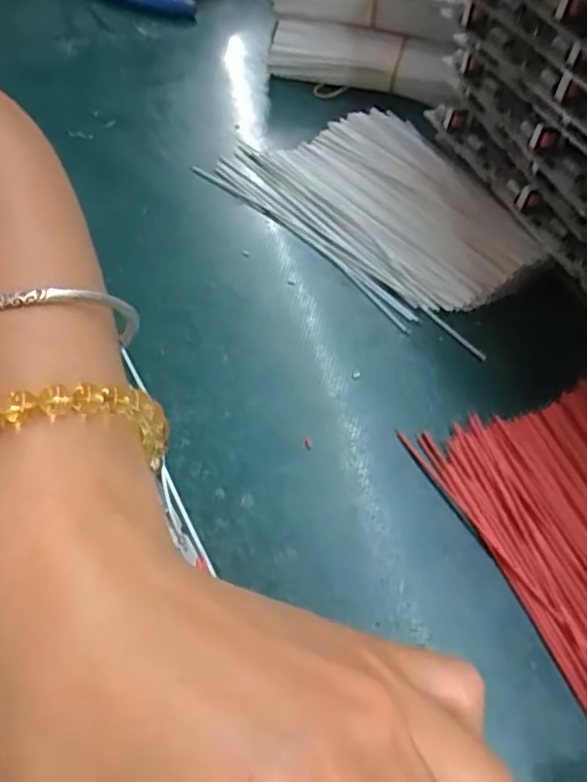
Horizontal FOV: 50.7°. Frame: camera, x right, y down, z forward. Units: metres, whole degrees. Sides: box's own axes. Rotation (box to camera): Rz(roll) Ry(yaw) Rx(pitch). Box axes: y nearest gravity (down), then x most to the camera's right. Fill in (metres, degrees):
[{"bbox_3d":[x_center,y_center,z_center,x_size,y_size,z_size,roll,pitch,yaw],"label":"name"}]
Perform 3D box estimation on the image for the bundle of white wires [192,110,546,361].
[{"bbox_3d":[0.047,-0.096,0.312,0.105,0.017,0.160,-30,61,-25],"label":"bundle of white wires"}]

